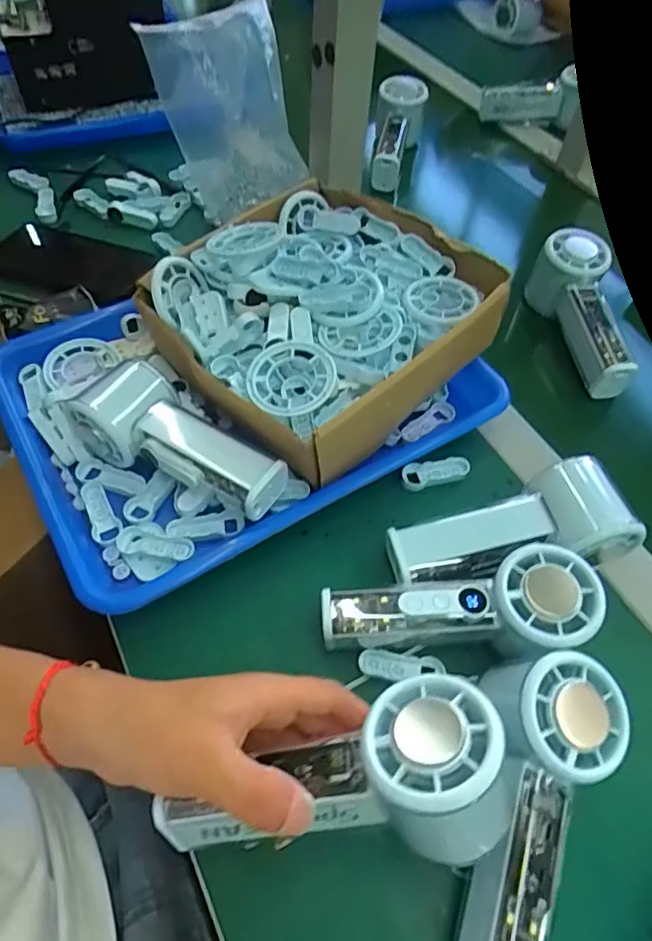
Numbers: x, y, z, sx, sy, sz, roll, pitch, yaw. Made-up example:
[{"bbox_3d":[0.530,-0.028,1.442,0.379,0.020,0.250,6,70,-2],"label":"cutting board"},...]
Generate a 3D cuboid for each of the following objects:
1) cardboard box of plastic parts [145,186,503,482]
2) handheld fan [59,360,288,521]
[{"bbox_3d":[-0.003,-0.111,0.428,0.204,0.081,0.222,38,61,21],"label":"cardboard box of plastic parts"},{"bbox_3d":[-0.100,-0.019,0.376,0.149,0.041,0.062,32,59,18],"label":"handheld fan"}]

